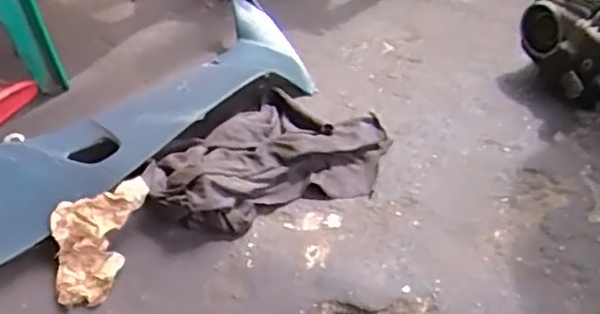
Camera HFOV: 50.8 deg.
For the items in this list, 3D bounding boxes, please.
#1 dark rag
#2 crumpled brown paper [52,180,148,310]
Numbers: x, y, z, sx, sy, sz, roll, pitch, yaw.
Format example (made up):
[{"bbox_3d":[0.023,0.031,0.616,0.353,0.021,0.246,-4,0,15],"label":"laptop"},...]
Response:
[{"bbox_3d":[-0.042,0.006,0.889,0.308,0.064,0.238,-37,51,-27],"label":"dark rag"},{"bbox_3d":[-0.255,0.113,0.820,0.124,0.025,0.150,-12,66,-3],"label":"crumpled brown paper"}]

